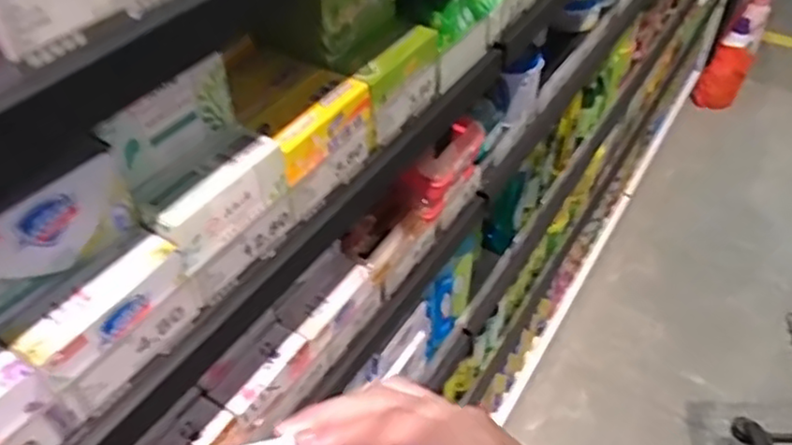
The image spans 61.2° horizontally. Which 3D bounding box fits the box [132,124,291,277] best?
[{"bbox_3d":[-0.119,-0.019,0.432,0.047,0.040,0.097,22,48,23],"label":"box"}]

